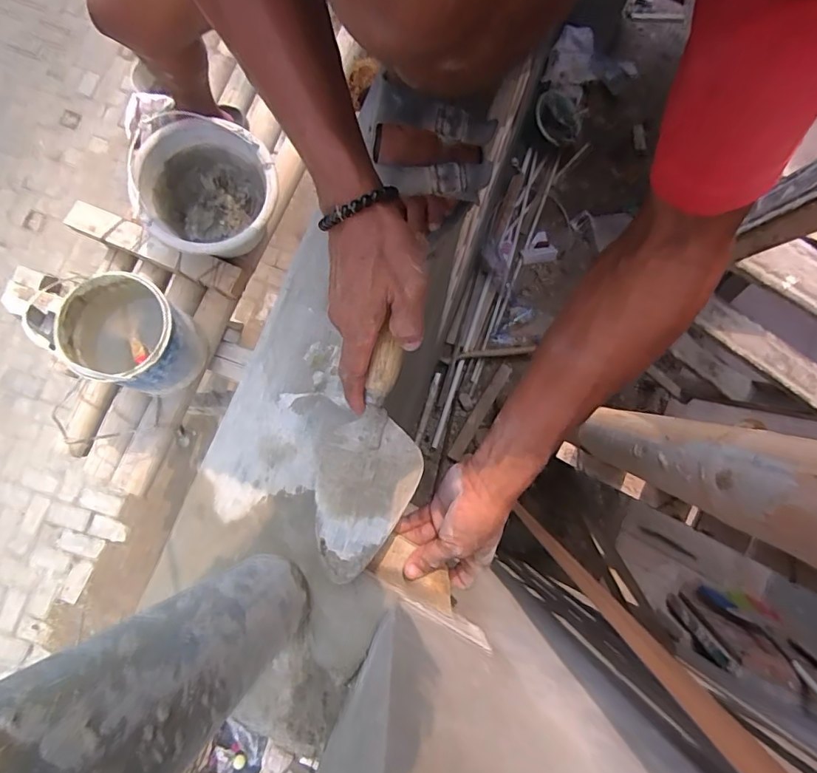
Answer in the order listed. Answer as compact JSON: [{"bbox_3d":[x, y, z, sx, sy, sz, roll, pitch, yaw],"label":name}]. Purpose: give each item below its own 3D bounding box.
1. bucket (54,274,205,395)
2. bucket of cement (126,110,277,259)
[{"bbox_3d":[-0.482,-0.085,0.890,0.174,0.179,0.174,0,79,0],"label":"bucket"},{"bbox_3d":[-0.378,-0.363,0.939,0.236,0.162,0.253,0,79,0],"label":"bucket of cement"}]

